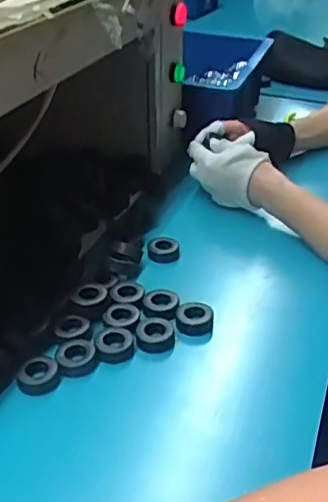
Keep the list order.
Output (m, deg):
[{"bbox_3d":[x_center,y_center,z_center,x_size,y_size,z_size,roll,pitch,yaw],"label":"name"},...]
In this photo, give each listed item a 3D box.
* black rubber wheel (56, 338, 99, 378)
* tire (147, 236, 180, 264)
[{"bbox_3d":[-0.081,0.098,0.554,0.035,0.017,0.039,-6,34,-14],"label":"black rubber wheel"},{"bbox_3d":[-0.001,0.000,0.707,0.038,0.017,0.036,0,33,-3],"label":"tire"}]

